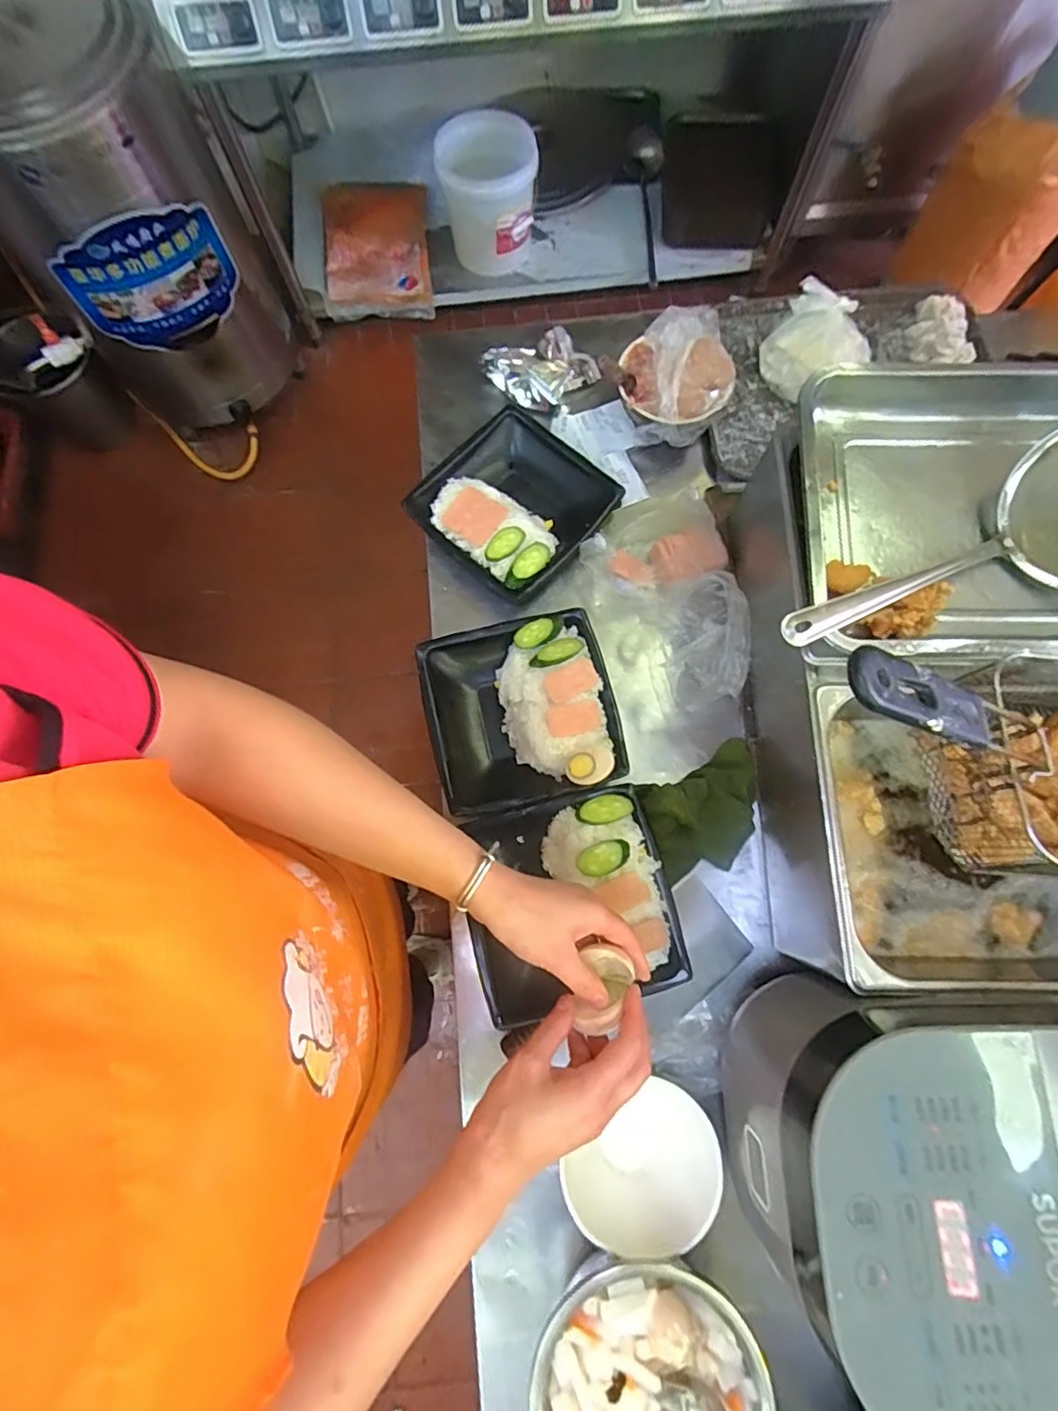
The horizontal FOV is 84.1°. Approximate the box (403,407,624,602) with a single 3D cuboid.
[{"bbox_3d":[-0.013,-0.262,0.770,0.210,0.074,0.210,39,79,12],"label":"box"}]

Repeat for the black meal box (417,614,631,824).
[{"bbox_3d":[-0.008,0.006,0.690,0.205,0.065,0.210,-14,74,-2],"label":"black meal box"}]

